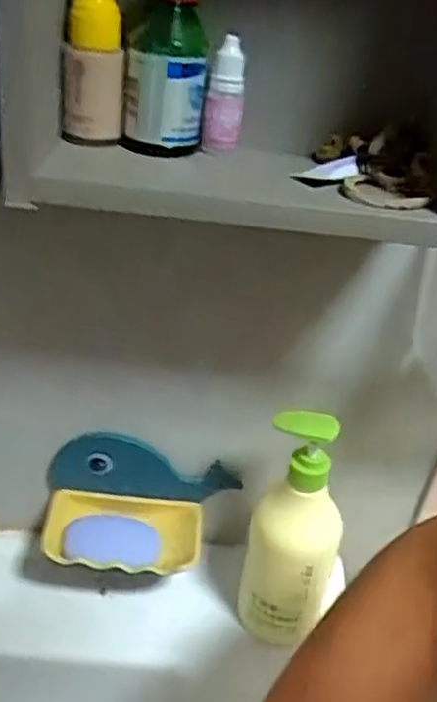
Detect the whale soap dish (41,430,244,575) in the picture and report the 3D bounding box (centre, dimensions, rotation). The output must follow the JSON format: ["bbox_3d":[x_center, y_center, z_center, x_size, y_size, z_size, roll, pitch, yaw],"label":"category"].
[{"bbox_3d":[-0.066,0.136,0.568,0.161,0.092,0.084,4,31,-6],"label":"whale soap dish"}]

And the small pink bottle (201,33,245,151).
[{"bbox_3d":[0.004,-0.149,0.397,0.022,0.062,0.017,6,31,-3],"label":"small pink bottle"}]

